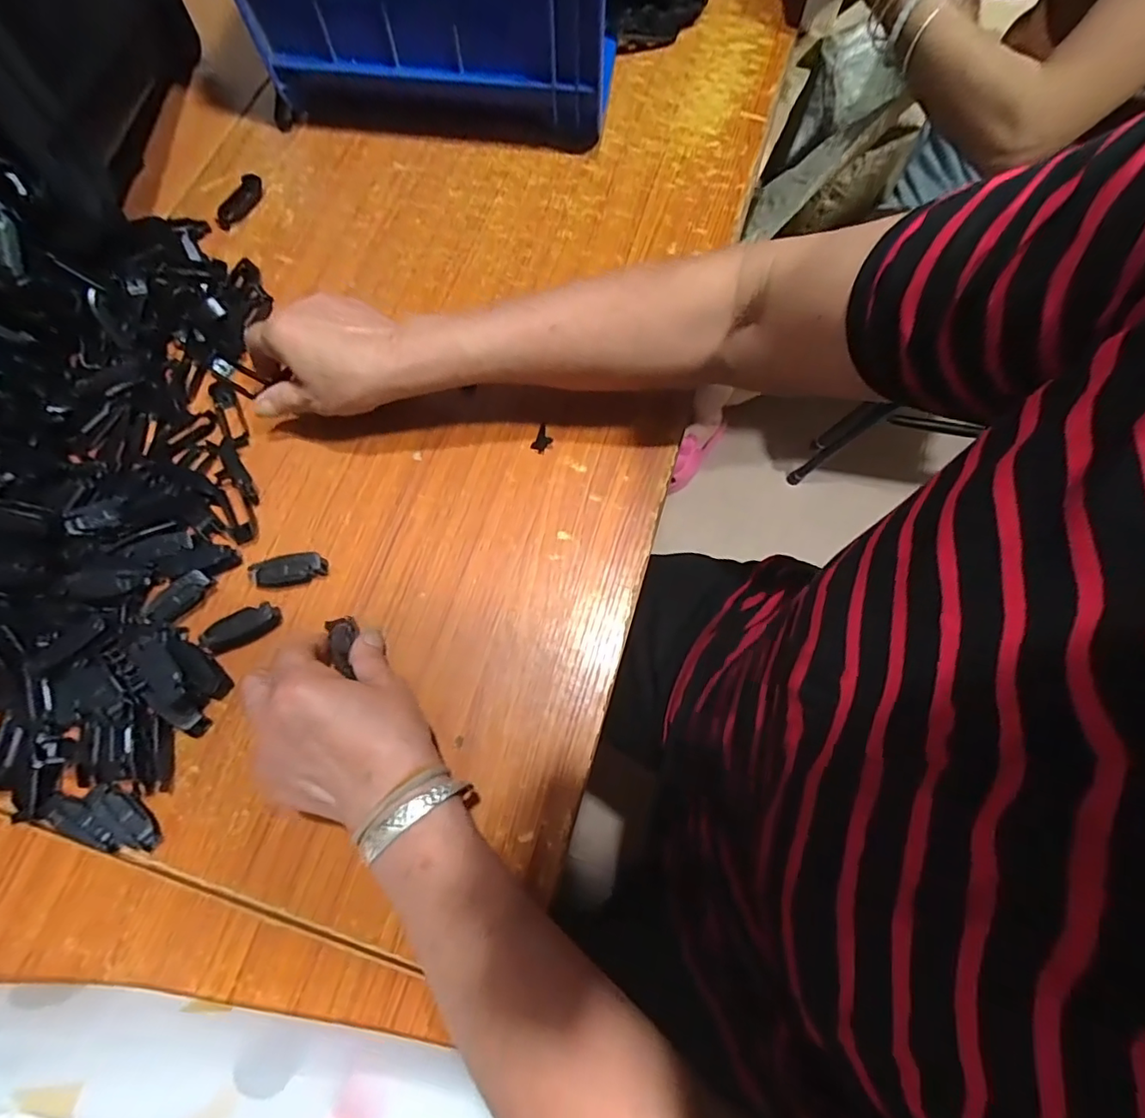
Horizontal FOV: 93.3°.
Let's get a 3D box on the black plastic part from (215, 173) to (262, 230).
[{"bbox_3d":[-0.303,-0.325,0.492,0.016,0.012,0.057,23,73,7],"label":"black plastic part"}]

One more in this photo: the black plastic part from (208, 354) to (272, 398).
[{"bbox_3d":[-0.271,-0.148,0.433,0.042,0.007,0.020,30,73,-12],"label":"black plastic part"}]

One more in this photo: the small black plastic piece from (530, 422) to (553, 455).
[{"bbox_3d":[-0.022,-0.094,0.418,0.014,0.009,0.022,24,73,7],"label":"small black plastic piece"}]

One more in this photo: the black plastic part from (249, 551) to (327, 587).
[{"bbox_3d":[-0.199,0.008,0.381,0.049,0.018,0.018,-13,72,-5],"label":"black plastic part"}]

